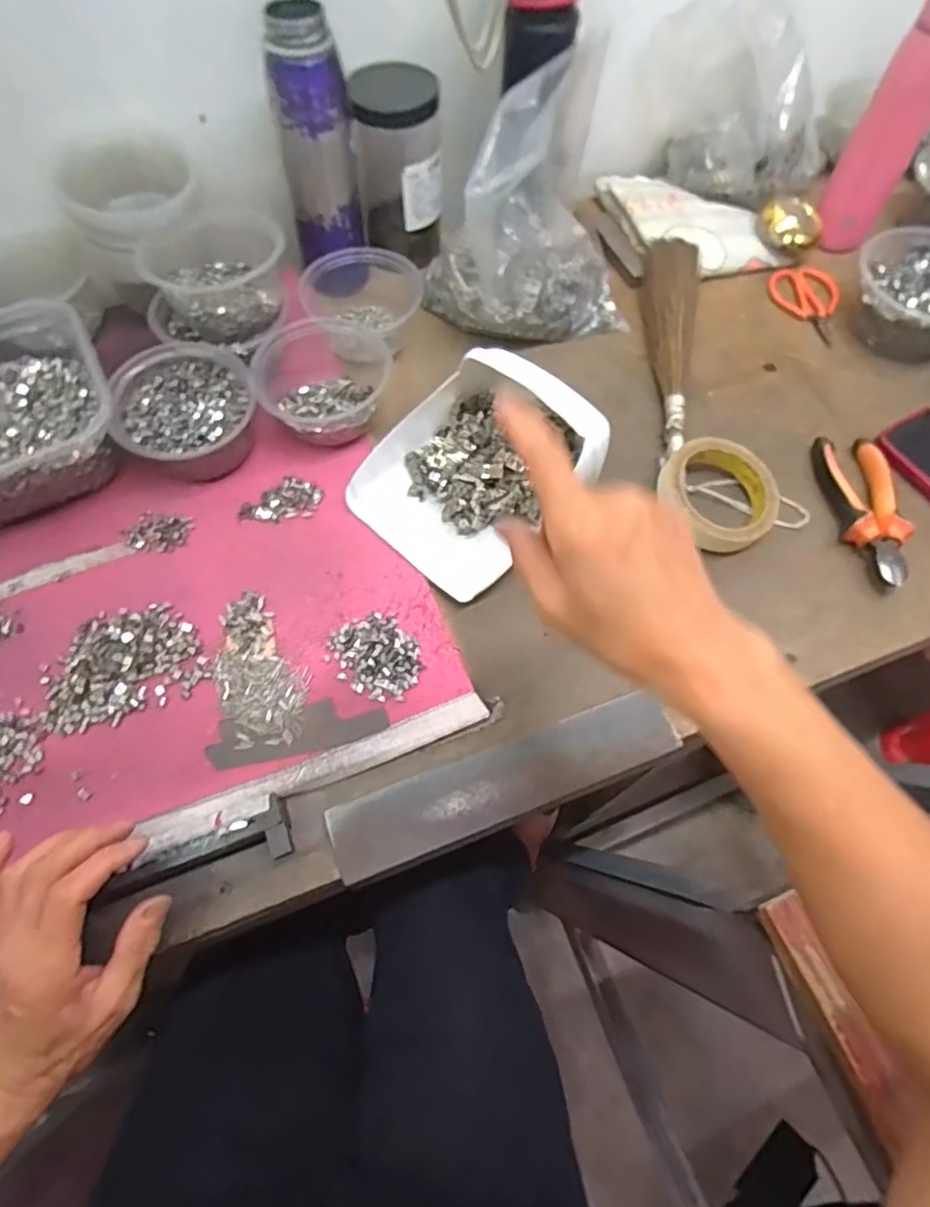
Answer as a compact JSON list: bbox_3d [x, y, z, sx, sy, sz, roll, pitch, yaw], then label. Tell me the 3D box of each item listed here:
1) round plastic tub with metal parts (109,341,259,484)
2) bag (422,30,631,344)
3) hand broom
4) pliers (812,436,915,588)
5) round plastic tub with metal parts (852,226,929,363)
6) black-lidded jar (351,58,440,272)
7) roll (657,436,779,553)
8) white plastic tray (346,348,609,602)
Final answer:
[{"bbox_3d":[-0.228,-0.157,0.519,0.109,0.055,0.109,0,63,-1],"label":"round plastic tub with metal parts"},{"bbox_3d":[0.061,-0.358,0.570,0.182,0.179,0.144,-21,67,-12],"label":"bag"},{"bbox_3d":[0.196,-0.260,0.604,0.052,0.026,0.285,10,63,4],"label":"hand broom"},{"bbox_3d":[0.341,-0.083,0.528,0.051,0.026,0.145,0,63,-1],"label":"pliers"},{"bbox_3d":[0.443,-0.307,0.609,0.113,0.066,0.116,0,63,-1],"label":"round plastic tub with metal parts"},{"bbox_3d":[-0.064,-0.430,0.612,0.077,0.141,0.089,3,64,-1],"label":"black-lidded jar"},{"bbox_3d":[0.213,-0.092,0.521,0.095,0.031,0.096,0,63,-1],"label":"roll"},{"bbox_3d":[0.011,-0.110,0.508,0.148,0.044,0.183,44,97,19],"label":"white plastic tray"}]

